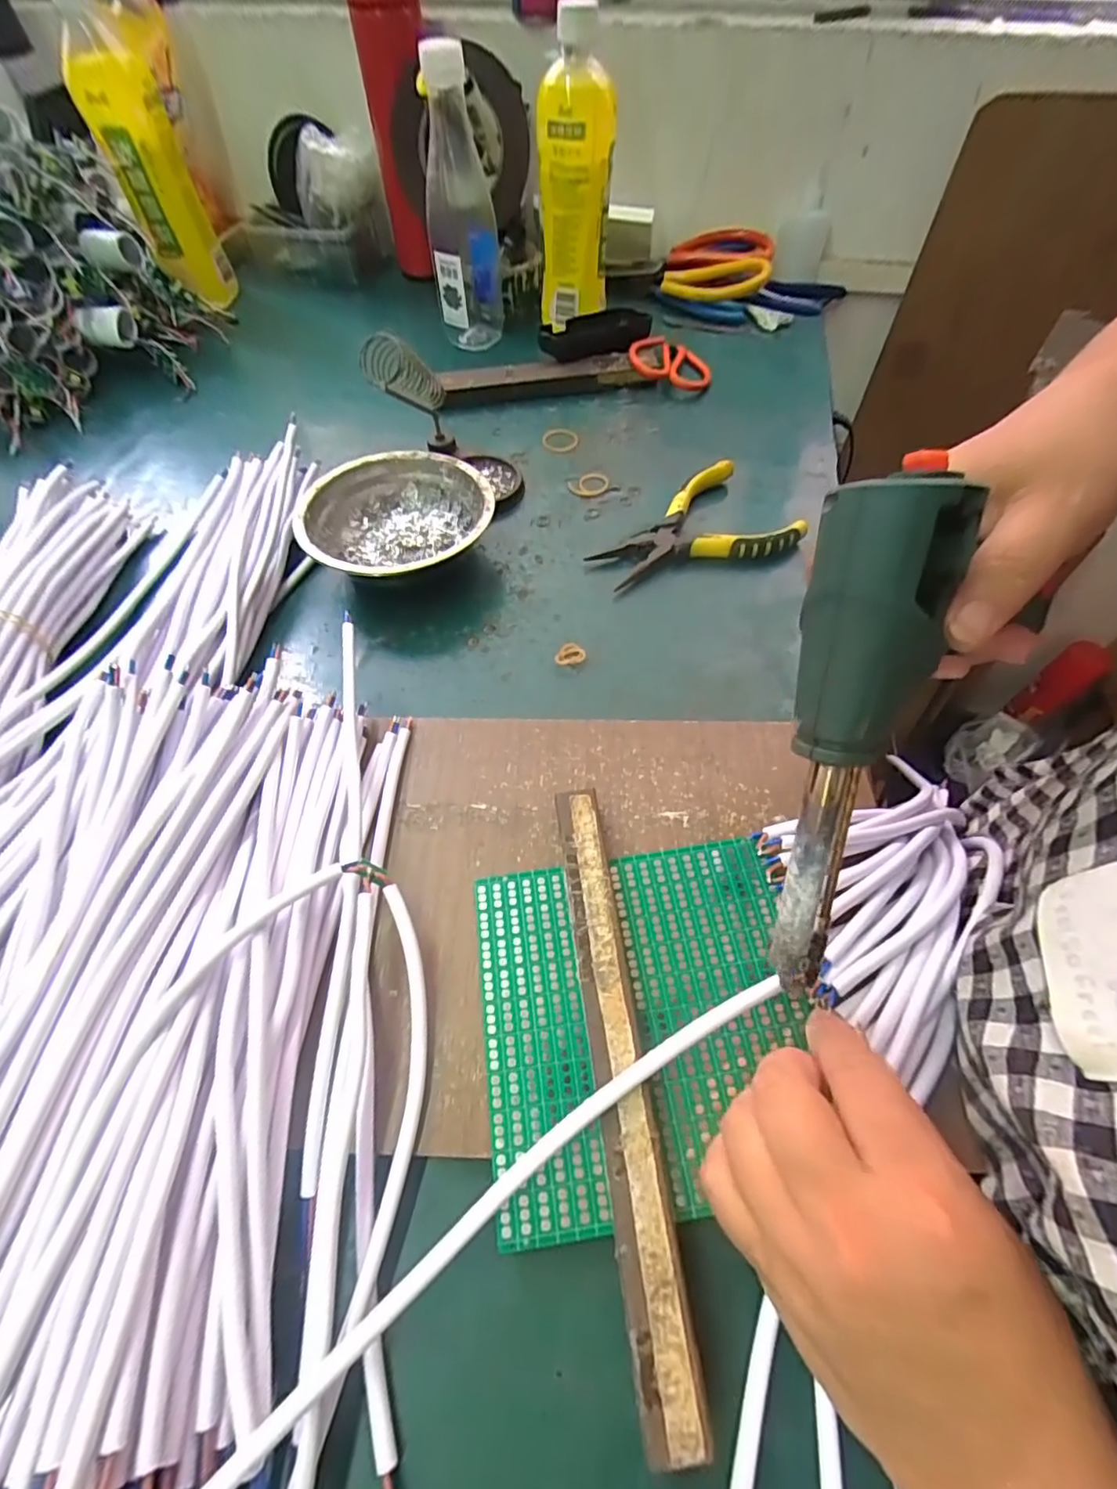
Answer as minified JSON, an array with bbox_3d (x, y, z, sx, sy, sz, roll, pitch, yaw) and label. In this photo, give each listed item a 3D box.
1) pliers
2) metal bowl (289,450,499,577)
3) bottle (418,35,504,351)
[{"bbox_3d":[0.091,-0.159,0.411,0.145,0.020,0.089,-16,59,-10],"label":"pliers"},{"bbox_3d":[-0.109,-0.148,0.393,0.125,0.039,0.119,0,58,0],"label":"metal bowl"},{"bbox_3d":[-0.085,-0.465,0.496,0.059,0.191,0.074,-3,58,-2],"label":"bottle"}]

